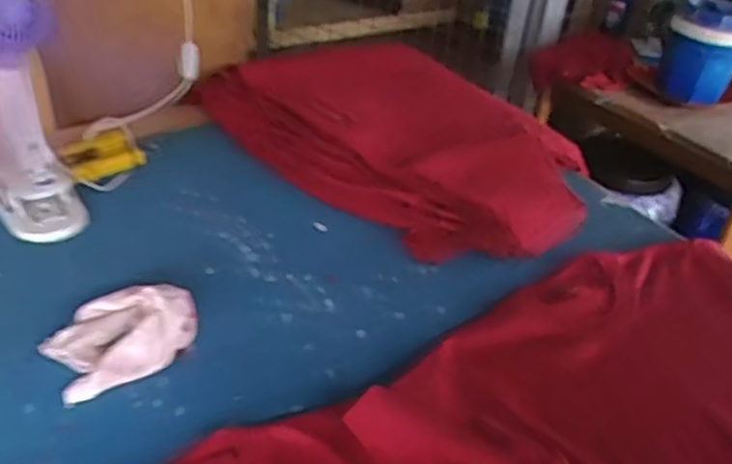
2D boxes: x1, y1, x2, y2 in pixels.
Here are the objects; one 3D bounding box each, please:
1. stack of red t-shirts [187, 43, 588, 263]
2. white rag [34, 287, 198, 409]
[{"bbox_3d":[0.050,-0.158,1.061,0.575,0.105,0.369,30,41,31],"label":"stack of red t-shirts"},{"bbox_3d":[-0.236,0.094,0.699,0.136,0.057,0.093,-16,40,-28],"label":"white rag"}]

